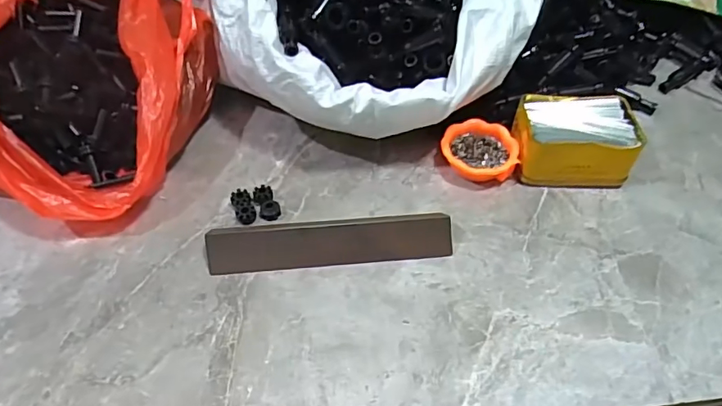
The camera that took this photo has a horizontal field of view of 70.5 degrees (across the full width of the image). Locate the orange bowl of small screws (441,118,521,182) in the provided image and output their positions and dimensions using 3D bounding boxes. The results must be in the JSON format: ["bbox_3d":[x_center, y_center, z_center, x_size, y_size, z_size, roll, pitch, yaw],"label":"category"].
[{"bbox_3d":[0.122,-0.053,0.532,0.074,0.025,0.074,7,50,5],"label":"orange bowl of small screws"}]

